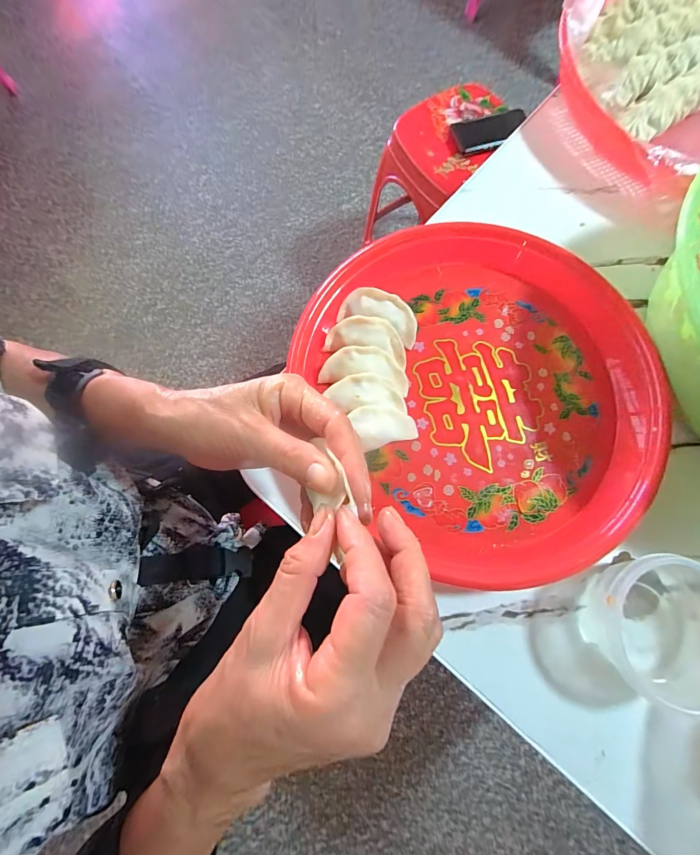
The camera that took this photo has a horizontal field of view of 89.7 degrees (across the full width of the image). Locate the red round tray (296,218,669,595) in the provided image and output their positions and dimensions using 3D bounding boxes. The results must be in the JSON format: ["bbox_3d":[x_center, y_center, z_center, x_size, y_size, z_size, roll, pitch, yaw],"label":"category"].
[{"bbox_3d":[0.128,-0.041,0.316,0.285,0.037,0.304,0,76,1],"label":"red round tray"}]

